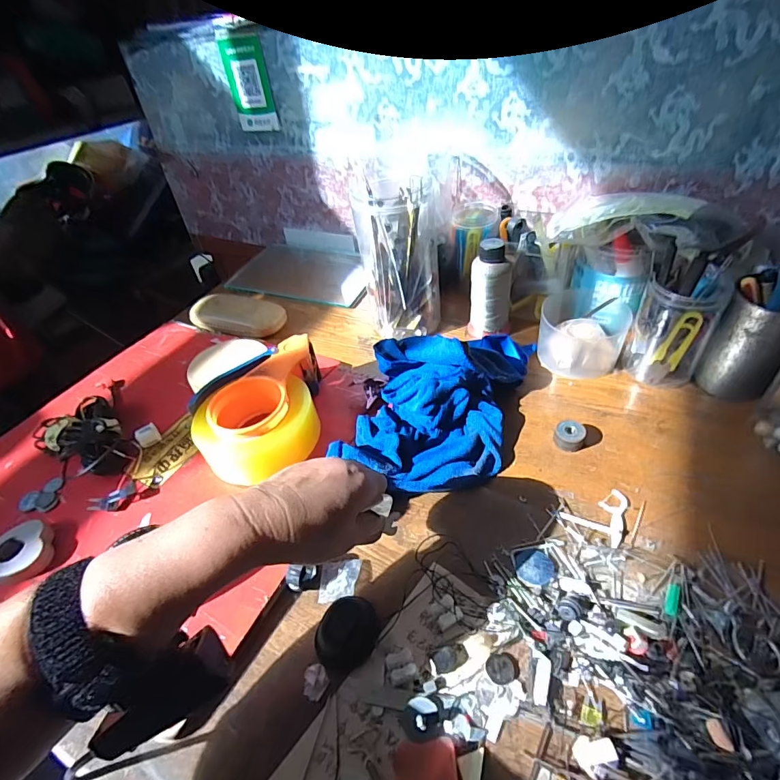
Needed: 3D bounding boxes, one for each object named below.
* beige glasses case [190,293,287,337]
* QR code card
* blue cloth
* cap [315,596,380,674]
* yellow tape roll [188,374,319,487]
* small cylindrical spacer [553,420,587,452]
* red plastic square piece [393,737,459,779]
[{"bbox_3d":[-0.230,-0.114,0.649,0.143,0.028,0.053,11,45,19],"label":"beige glasses case"},{"bbox_3d":[-0.217,-0.471,0.679,0.072,0.121,0.006,9,41,21],"label":"QR code card"},{"bbox_3d":[0.052,0.000,0.468,0.156,0.065,0.257,12,46,20],"label":"blue cloth"},{"bbox_3d":[-0.032,0.181,0.328,0.049,0.013,0.043,-29,47,-22],"label":"cap"},{"bbox_3d":[-0.132,0.041,0.447,0.104,0.063,0.111,-4,42,4],"label":"yellow tape roll"},{"bbox_3d":[0.183,0.047,0.445,0.028,0.020,0.025,22,50,29],"label":"small cylindrical spacer"},{"bbox_3d":[0.022,0.234,0.264,0.038,0.004,0.036,-6,42,1],"label":"red plastic square piece"}]

